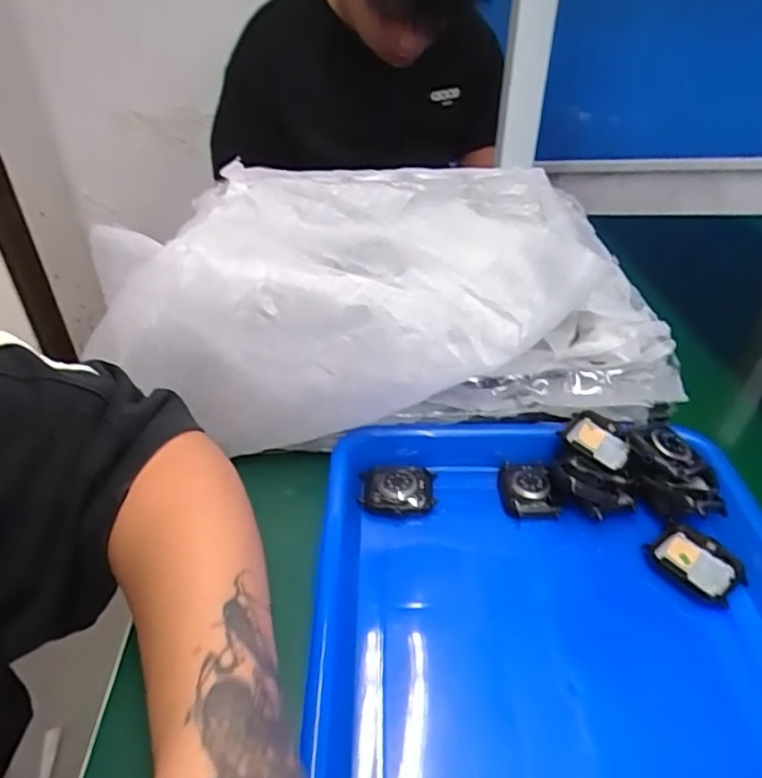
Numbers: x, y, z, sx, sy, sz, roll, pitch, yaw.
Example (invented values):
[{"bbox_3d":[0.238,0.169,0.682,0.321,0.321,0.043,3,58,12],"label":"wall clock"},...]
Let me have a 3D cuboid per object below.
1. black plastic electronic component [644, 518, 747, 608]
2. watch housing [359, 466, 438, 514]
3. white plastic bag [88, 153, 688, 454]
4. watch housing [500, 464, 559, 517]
[{"bbox_3d":[0.176,0.097,0.332,0.031,0.013,0.047,-25,43,-29],"label":"black plastic electronic component"},{"bbox_3d":[0.011,0.063,0.377,0.046,0.013,0.034,2,37,3],"label":"watch housing"},{"bbox_3d":[0.008,-0.053,0.387,0.355,0.147,0.107,0,37,0],"label":"white plastic bag"},{"bbox_3d":[0.092,0.064,0.375,0.031,0.013,0.040,1,37,2],"label":"watch housing"}]

